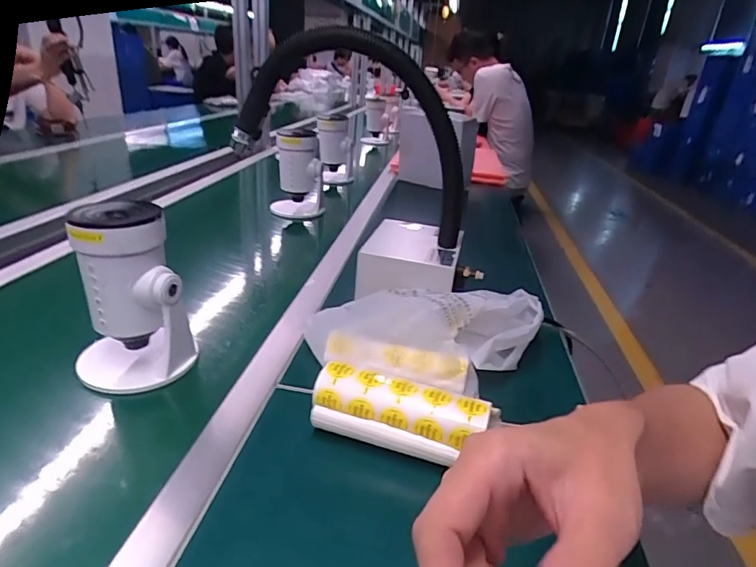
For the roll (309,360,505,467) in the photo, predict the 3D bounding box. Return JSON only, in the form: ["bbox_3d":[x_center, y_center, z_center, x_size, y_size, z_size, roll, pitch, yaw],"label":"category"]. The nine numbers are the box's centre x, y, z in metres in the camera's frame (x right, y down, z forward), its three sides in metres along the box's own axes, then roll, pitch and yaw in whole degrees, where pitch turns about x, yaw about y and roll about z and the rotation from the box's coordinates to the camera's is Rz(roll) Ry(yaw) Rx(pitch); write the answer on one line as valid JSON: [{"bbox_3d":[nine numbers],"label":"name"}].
[{"bbox_3d":[0.024,0.121,0.458,0.170,0.051,0.061,11,25,13],"label":"roll"}]

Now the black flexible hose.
[{"bbox_3d":[0.013,-0.209,0.645,0.361,0.229,0.067,20,57,-18],"label":"black flexible hose"}]

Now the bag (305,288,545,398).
[{"bbox_3d":[0.059,0.054,0.585,0.288,0.093,0.150,5,24,0],"label":"bag"}]

